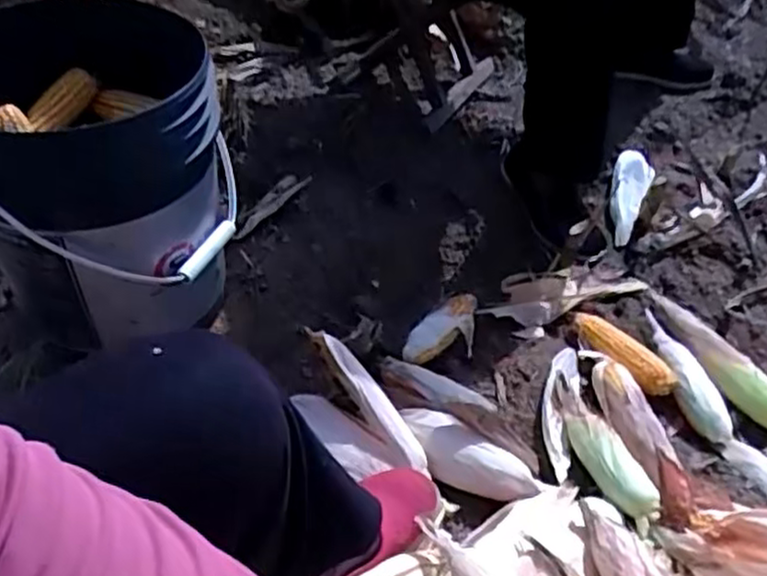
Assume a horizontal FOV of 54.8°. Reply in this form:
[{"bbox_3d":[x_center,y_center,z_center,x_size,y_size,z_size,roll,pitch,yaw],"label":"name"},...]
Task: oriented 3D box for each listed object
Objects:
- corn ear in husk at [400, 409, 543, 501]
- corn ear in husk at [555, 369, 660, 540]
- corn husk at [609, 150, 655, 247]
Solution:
[{"bbox_3d":[0.096,0.206,0.876,0.176,0.056,0.066,24,53,17],"label":"corn ear in husk"},{"bbox_3d":[0.262,0.193,0.909,0.052,0.042,0.238,-7,31,-9],"label":"corn ear in husk"},{"bbox_3d":[0.440,-0.159,1.326,0.069,0.033,0.209,14,65,9],"label":"corn husk"}]

